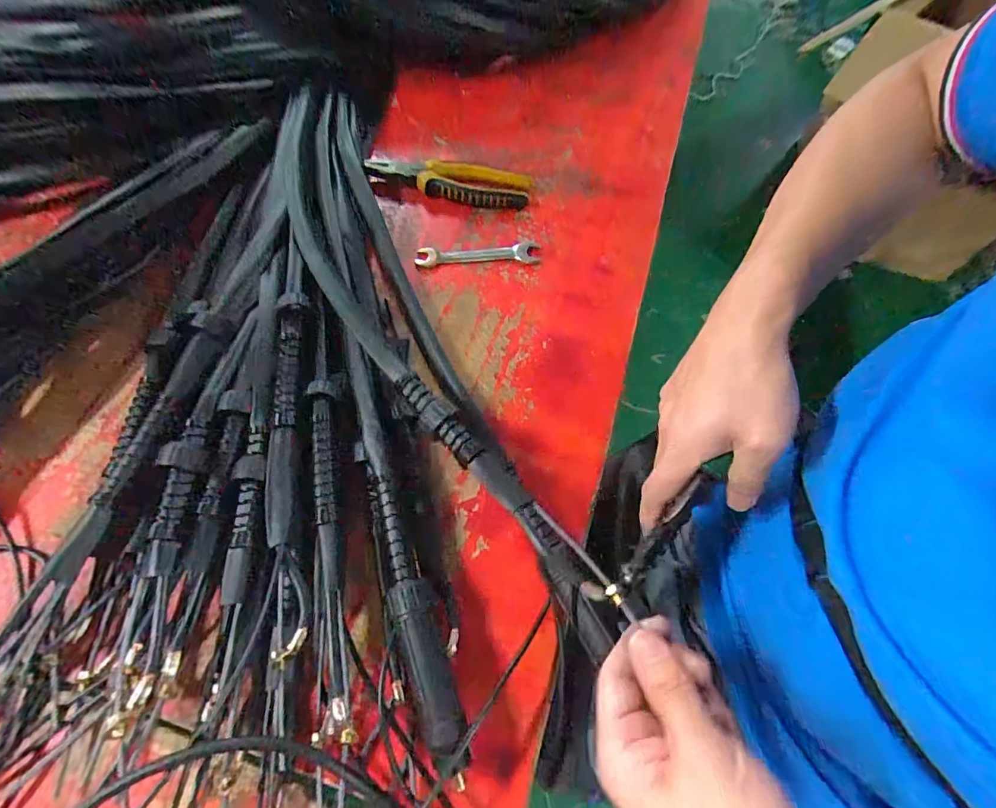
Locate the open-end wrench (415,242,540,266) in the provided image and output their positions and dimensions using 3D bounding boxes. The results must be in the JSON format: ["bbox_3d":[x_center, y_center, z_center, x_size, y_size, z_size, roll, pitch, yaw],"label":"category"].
[{"bbox_3d":[-0.021,-0.163,0.499,0.130,0.009,0.026,-5,62,-5],"label":"open-end wrench"}]

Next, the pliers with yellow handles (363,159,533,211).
[{"bbox_3d":[-0.059,-0.261,0.546,0.192,0.026,0.060,2,61,-2],"label":"pliers with yellow handles"}]

